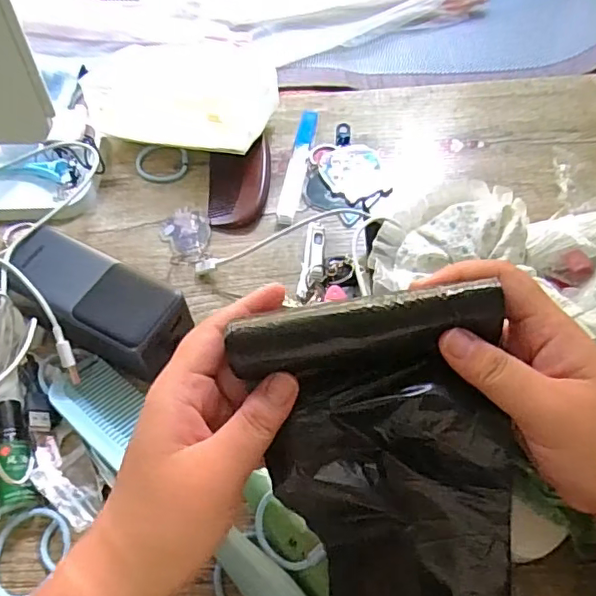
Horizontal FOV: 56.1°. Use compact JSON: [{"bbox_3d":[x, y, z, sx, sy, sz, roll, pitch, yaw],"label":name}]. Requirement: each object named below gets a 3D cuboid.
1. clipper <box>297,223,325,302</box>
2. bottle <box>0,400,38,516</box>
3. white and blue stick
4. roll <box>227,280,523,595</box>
[{"bbox_3d":[0.012,-0.027,0.420,0.017,0.012,0.073,6,56,6],"label":"clipper"},{"bbox_3d":[-0.173,0.092,0.340,0.021,0.027,0.070,-15,56,-8],"label":"bottle"},{"bbox_3d":[0.000,-0.117,0.482,0.016,0.008,0.129,8,56,8],"label":"white and blue stick"},{"bbox_3d":[0.052,0.169,0.245,0.117,0.045,0.337,-7,78,-2],"label":"roll"}]

